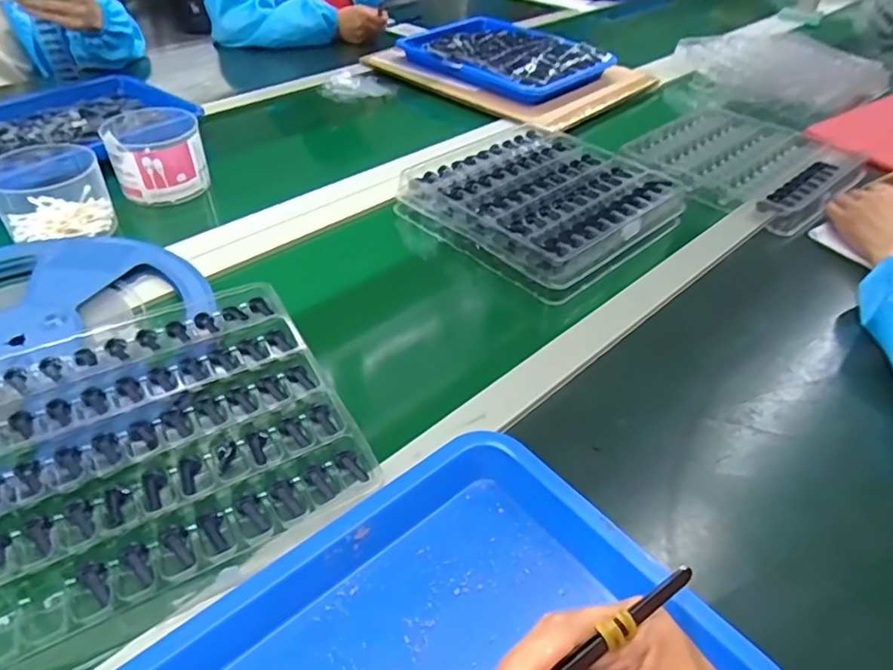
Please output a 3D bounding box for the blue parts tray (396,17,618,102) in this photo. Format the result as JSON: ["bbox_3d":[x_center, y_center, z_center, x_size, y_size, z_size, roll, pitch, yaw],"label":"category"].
[{"bbox_3d":[0.097,-0.510,1.083,0.271,0.047,0.337,-33,53,-32],"label":"blue parts tray"}]

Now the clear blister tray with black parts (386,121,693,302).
[{"bbox_3d":[0.110,-0.174,0.729,0.272,0.050,0.263,35,51,28],"label":"clear blister tray with black parts"}]

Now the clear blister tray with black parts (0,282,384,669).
[{"bbox_3d":[-0.214,0.074,0.444,0.251,0.024,0.267,-21,49,-25],"label":"clear blister tray with black parts"}]

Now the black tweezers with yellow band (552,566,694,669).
[{"bbox_3d":[0.046,0.125,0.223,0.124,0.011,0.006,-30,52,-16],"label":"black tweezers with yellow band"}]

